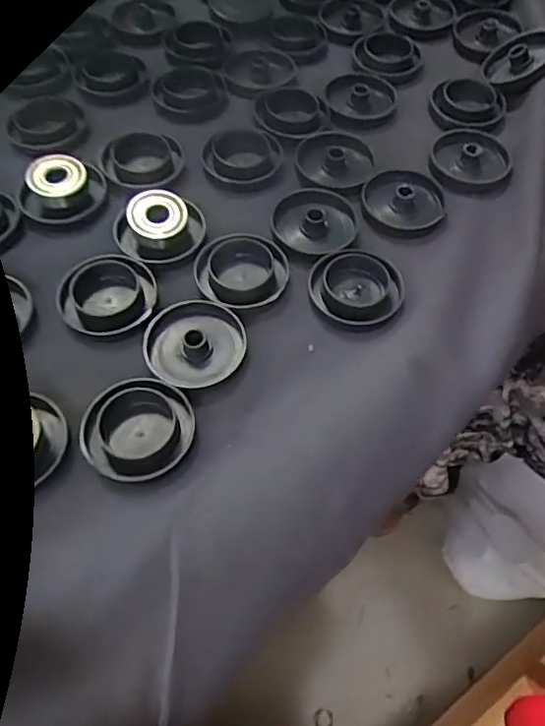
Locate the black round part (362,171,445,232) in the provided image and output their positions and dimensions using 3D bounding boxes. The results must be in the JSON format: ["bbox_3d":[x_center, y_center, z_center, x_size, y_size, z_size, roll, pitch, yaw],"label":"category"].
[{"bbox_3d":[0.052,-0.064,0.223,0.030,0.011,0.032,1,60,-1],"label":"black round part"}]

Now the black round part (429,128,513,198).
[{"bbox_3d":[0.083,-0.085,0.235,0.032,0.008,0.038,9,61,3],"label":"black round part"}]

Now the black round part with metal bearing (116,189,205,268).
[{"bbox_3d":[-0.041,-0.049,0.207,0.033,0.016,0.026,-14,62,-10],"label":"black round part with metal bearing"}]

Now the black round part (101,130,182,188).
[{"bbox_3d":[-0.052,-0.083,0.229,0.033,0.006,0.033,1,60,-1],"label":"black round part"}]

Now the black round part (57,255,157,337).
[{"bbox_3d":[-0.058,-0.023,0.197,0.033,0.013,0.026,-18,63,-12],"label":"black round part"}]

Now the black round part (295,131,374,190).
[{"bbox_3d":[0.026,-0.083,0.234,0.032,0.007,0.034,1,60,-1],"label":"black round part"}]

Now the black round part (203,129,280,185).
[{"bbox_3d":[-0.013,-0.087,0.233,0.032,0.006,0.035,1,60,-1],"label":"black round part"}]

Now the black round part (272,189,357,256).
[{"bbox_3d":[0.016,-0.055,0.216,0.032,0.008,0.030,1,60,-1],"label":"black round part"}]

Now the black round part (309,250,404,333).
[{"bbox_3d":[0.030,-0.025,0.199,0.031,0.009,0.033,1,60,-1],"label":"black round part"}]

